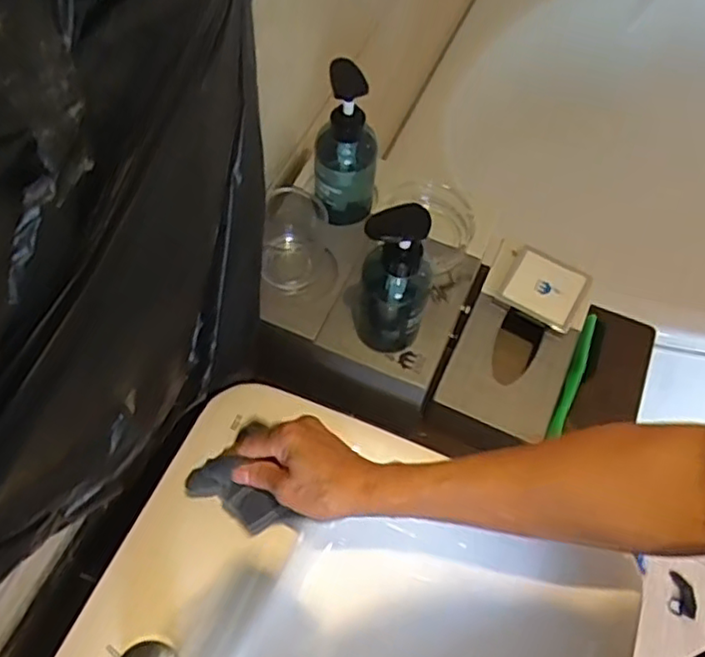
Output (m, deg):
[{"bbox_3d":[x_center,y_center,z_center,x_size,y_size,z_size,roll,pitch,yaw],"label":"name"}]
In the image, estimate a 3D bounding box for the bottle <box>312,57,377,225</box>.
[{"bbox_3d":[-0.008,-0.179,0.671,0.065,0.168,0.064,5,60,0],"label":"bottle"}]

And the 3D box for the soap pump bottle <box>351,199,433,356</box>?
[{"bbox_3d":[0.039,-0.044,0.604,0.069,0.183,0.056,4,60,-1],"label":"soap pump bottle"}]

